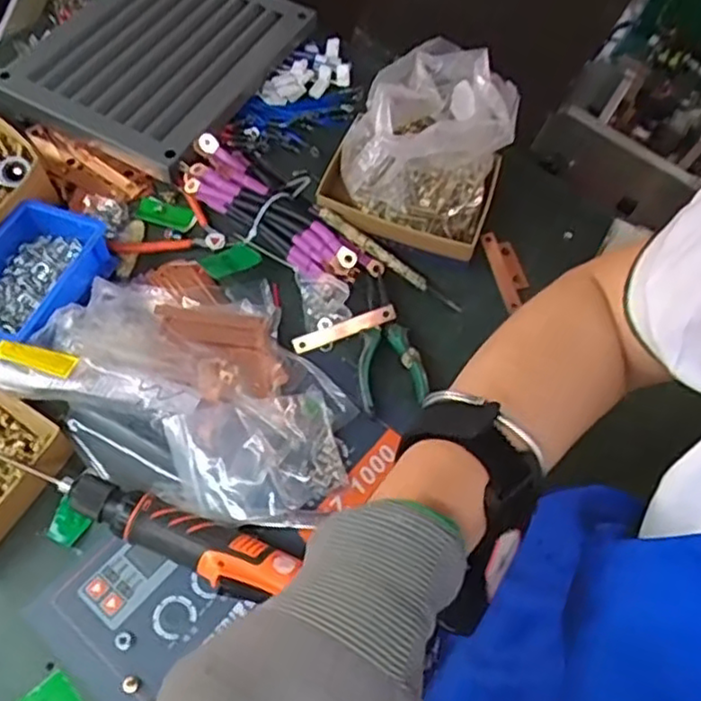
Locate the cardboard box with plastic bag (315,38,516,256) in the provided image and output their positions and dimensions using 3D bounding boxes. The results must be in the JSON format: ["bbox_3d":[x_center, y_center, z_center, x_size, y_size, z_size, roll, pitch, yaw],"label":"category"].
[{"bbox_3d":[0.070,-0.214,0.691,0.171,0.123,0.161,16,62,5],"label":"cardboard box with plastic bag"}]

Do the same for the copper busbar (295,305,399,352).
[{"bbox_3d":[-0.006,-0.021,0.668,0.103,0.009,0.015,-19,63,6],"label":"copper busbar"}]

